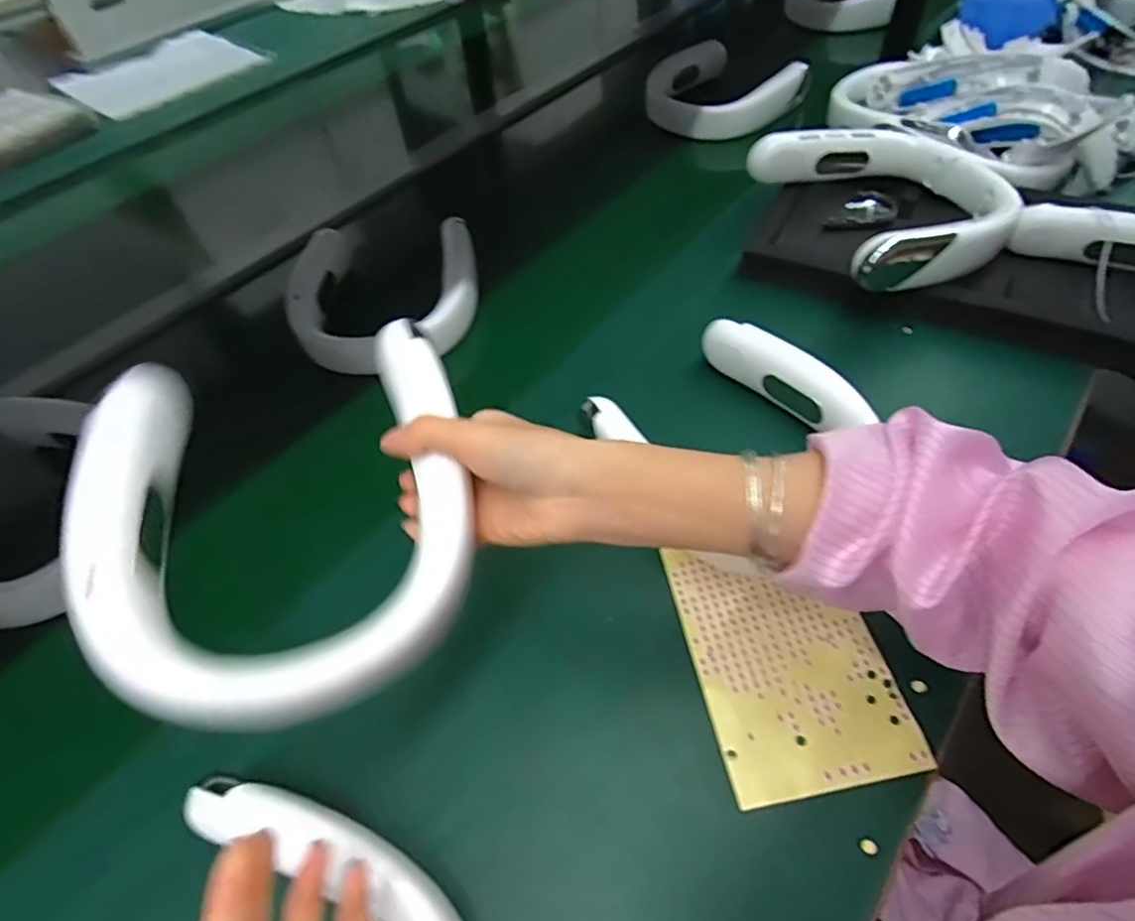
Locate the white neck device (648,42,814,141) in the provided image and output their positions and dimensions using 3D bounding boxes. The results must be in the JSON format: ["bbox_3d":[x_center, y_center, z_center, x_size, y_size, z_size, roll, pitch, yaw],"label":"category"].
[{"bbox_3d":[0.212,-0.520,0.860,0.208,0.045,0.223,-2,53,2],"label":"white neck device"}]

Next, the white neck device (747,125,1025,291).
[{"bbox_3d":[0.315,-0.257,0.606,0.189,0.066,0.223,-15,53,-8],"label":"white neck device"}]

